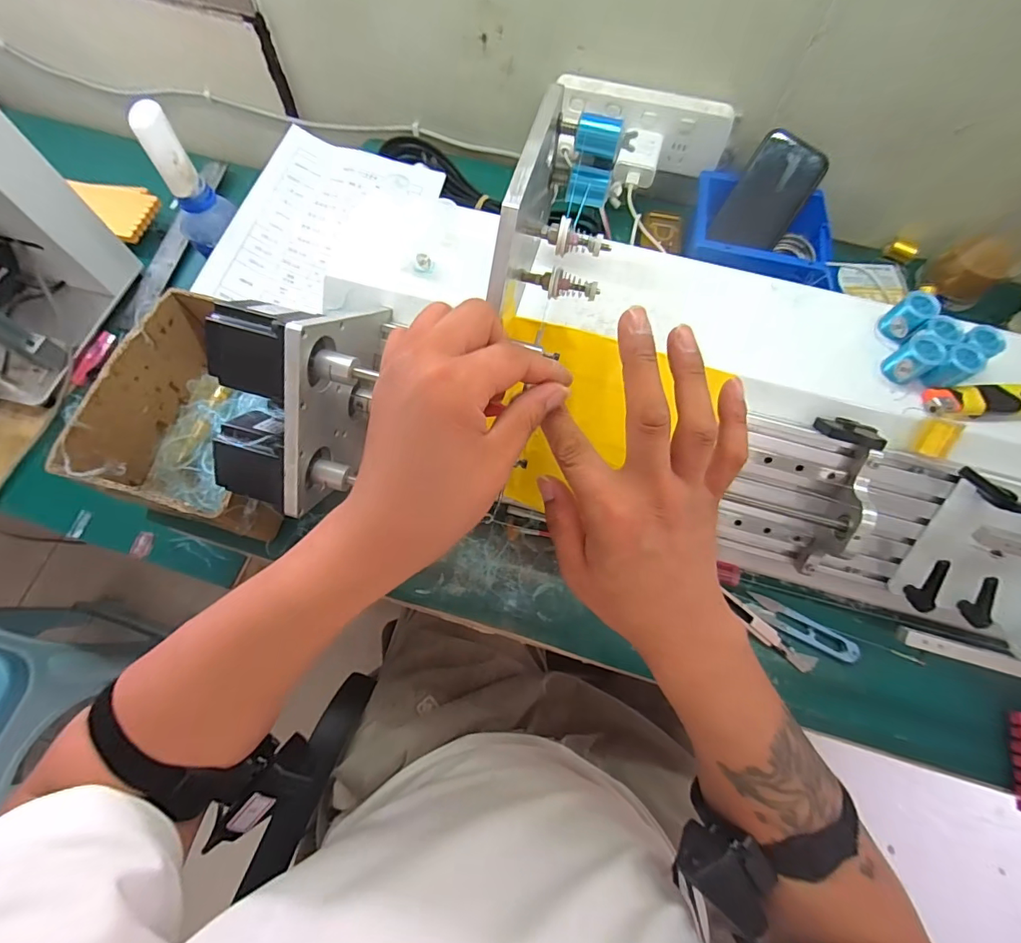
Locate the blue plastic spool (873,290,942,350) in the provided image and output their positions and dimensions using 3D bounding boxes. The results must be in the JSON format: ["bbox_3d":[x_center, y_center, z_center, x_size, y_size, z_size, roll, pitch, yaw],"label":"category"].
[{"bbox_3d":[0.317,-0.122,0.377,0.029,0.036,0.026,-38,75,-15],"label":"blue plastic spool"}]

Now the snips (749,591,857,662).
[{"bbox_3d":[0.263,0.141,0.422,0.094,0.012,0.021,31,71,9],"label":"snips"}]

